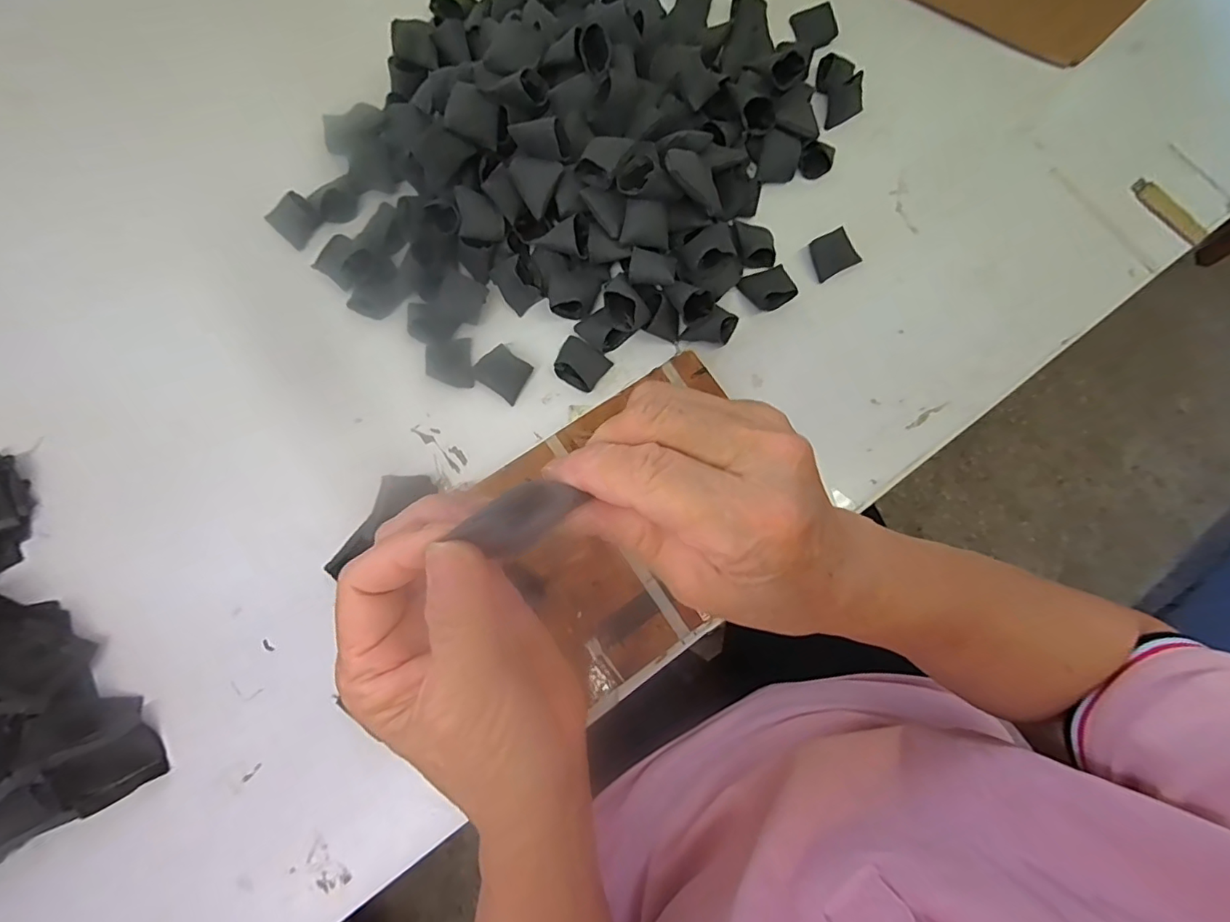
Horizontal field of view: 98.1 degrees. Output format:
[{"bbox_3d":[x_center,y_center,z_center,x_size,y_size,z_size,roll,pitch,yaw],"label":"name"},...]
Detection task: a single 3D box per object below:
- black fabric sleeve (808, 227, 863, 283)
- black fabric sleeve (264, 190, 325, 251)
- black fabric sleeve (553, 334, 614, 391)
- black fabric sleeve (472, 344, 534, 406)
[{"bbox_3d":[0.187,-0.178,0.458,0.039,0.021,0.032,-29,79,-8],"label":"black fabric sleeve"},{"bbox_3d":[-0.271,-0.206,0.450,0.040,0.015,0.035,43,79,8],"label":"black fabric sleeve"},{"bbox_3d":[-0.028,-0.079,0.421,0.041,0.017,0.035,35,78,7],"label":"black fabric sleeve"},{"bbox_3d":[-0.089,-0.072,0.424,0.041,0.010,0.032,35,78,7],"label":"black fabric sleeve"}]

